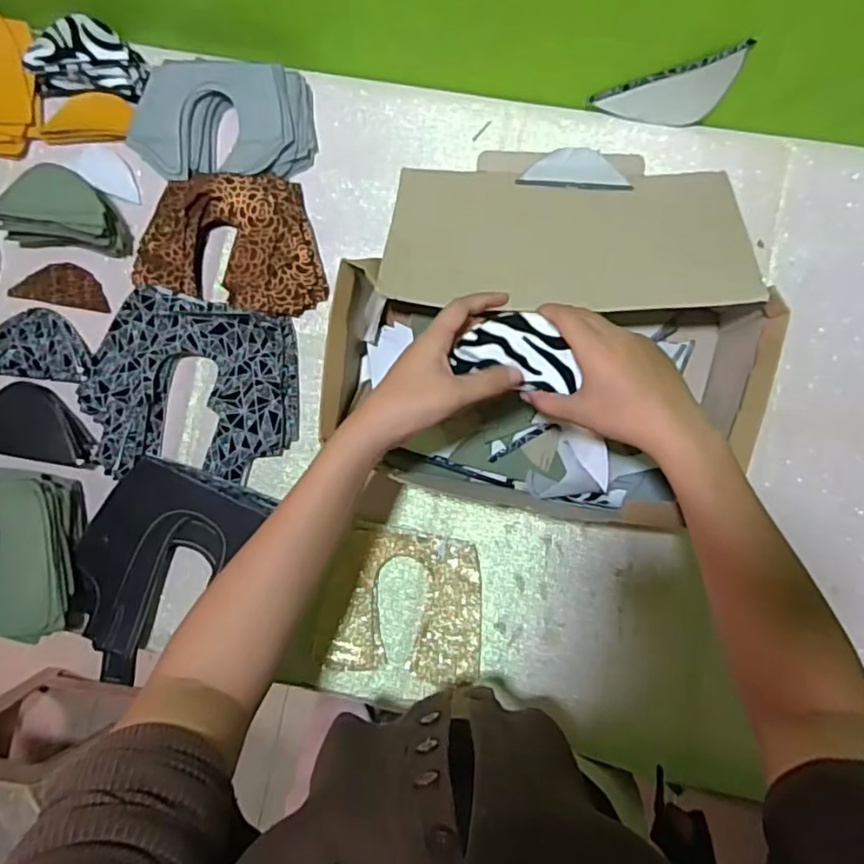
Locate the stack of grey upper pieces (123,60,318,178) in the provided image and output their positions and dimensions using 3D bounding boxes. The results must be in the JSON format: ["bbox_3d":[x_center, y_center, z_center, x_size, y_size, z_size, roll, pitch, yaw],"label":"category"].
[{"bbox_3d":[-0.207,-0.310,0.621,0.178,0.036,0.127,10,84,5],"label":"stack of grey upper pieces"}]

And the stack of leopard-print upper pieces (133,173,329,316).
[{"bbox_3d":[-0.195,-0.190,0.603,0.188,0.037,0.134,9,84,4],"label":"stack of leopard-print upper pieces"}]

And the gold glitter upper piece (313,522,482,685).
[{"bbox_3d":[-0.025,0.159,0.569,0.146,0.009,0.131,9,87,1],"label":"gold glitter upper piece"}]

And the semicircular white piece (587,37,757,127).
[{"bbox_3d":[0.225,-0.307,0.566,0.141,0.067,0.009,2,71,43],"label":"semicircular white piece"}]

